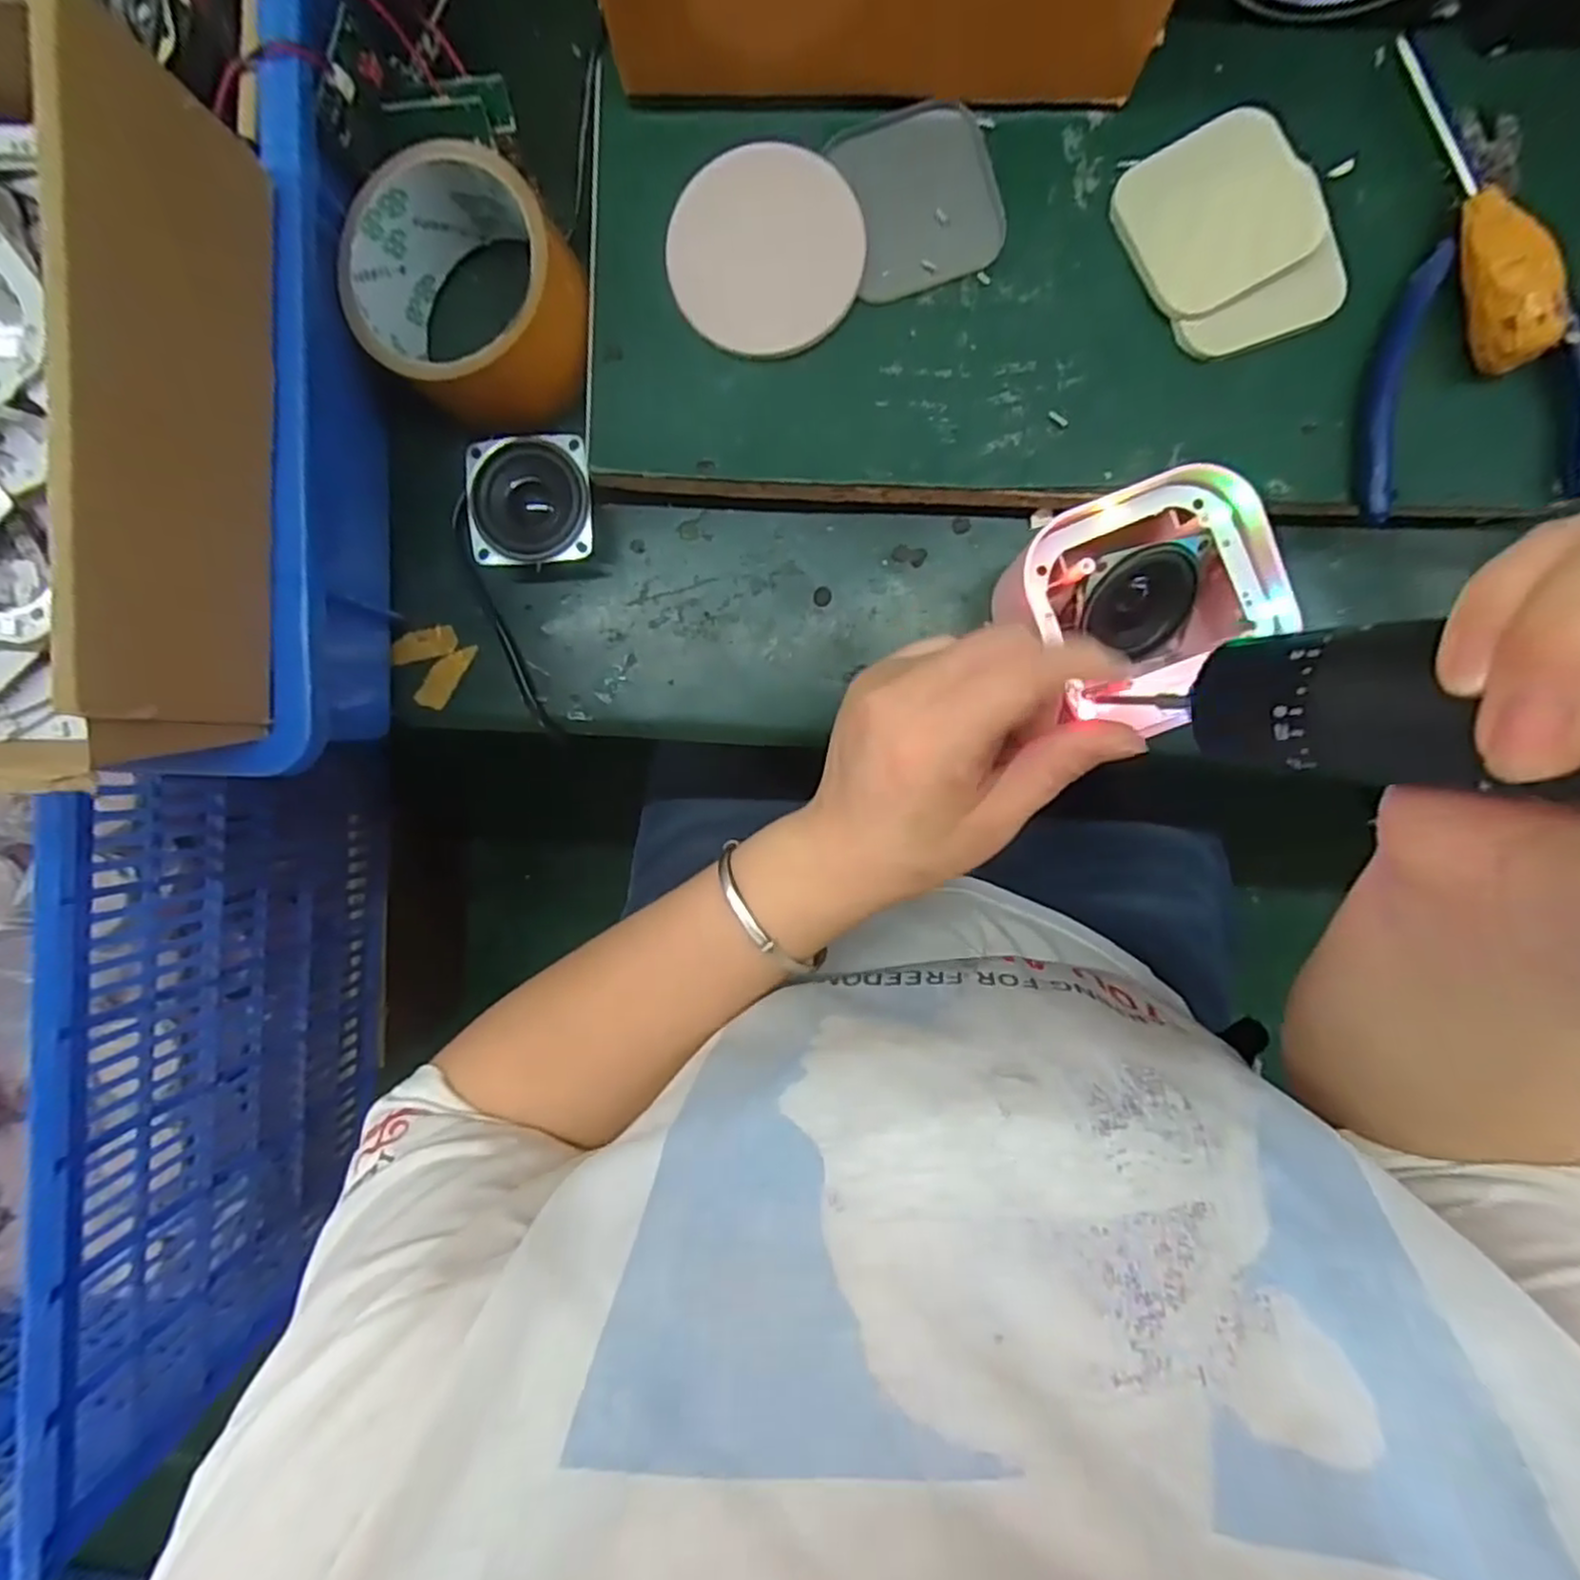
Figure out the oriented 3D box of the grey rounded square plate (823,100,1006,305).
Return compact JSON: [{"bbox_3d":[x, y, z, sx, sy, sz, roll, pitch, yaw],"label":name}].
[{"bbox_3d":[0.052,-0.235,0.288,0.059,0.007,0.064,-14,92,3],"label":"grey rounded square plate"}]

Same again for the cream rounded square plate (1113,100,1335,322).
[{"bbox_3d":[0.166,-0.224,0.283,0.066,0.009,0.063,-28,91,3],"label":"cream rounded square plate"}]

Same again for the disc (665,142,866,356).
[{"bbox_3d":[-0.010,-0.216,0.292,0.076,0.007,0.077,0,93,2],"label":"disc"}]

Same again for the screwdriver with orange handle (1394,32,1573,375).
[{"bbox_3d":[0.261,-0.224,0.276,0.018,0.025,0.127,-19,92,3],"label":"screwdriver with orange handle"}]

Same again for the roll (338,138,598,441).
[{"bbox_3d":[-0.128,-0.199,0.299,0.099,0.051,0.086,42,93,0],"label":"roll"}]

